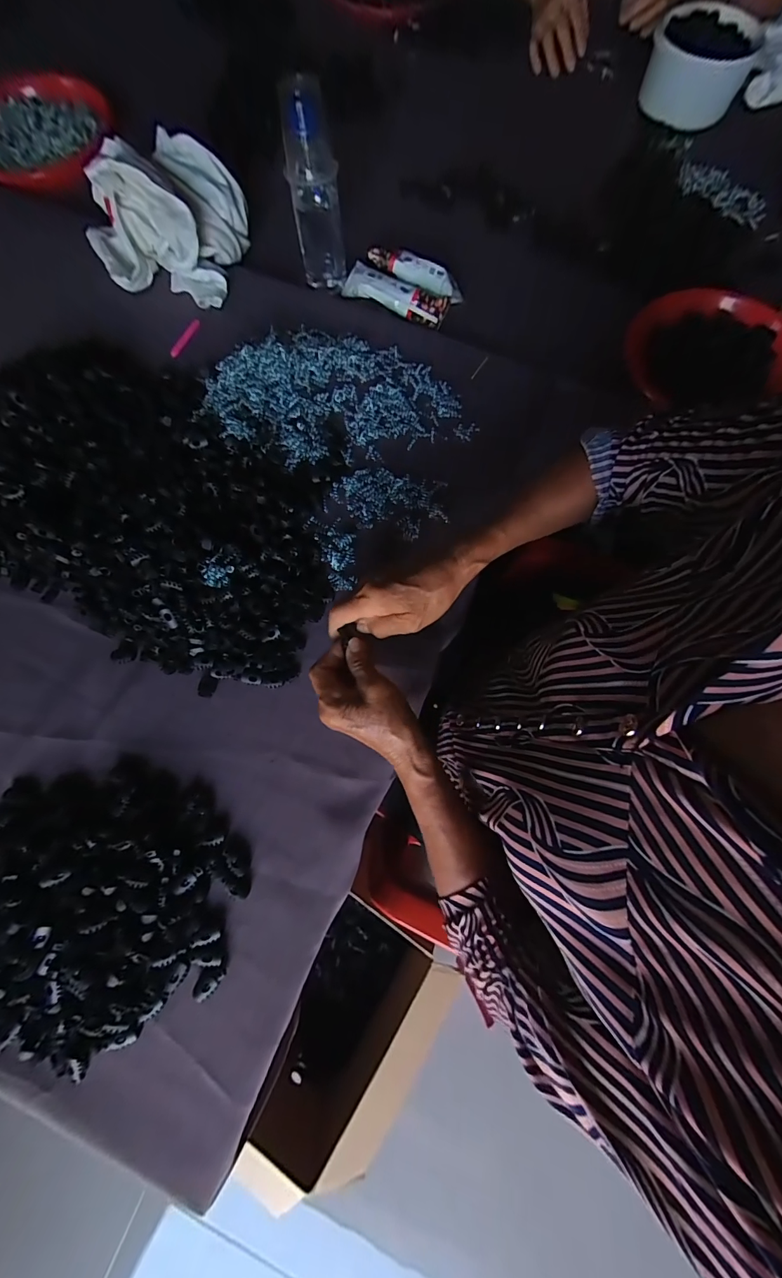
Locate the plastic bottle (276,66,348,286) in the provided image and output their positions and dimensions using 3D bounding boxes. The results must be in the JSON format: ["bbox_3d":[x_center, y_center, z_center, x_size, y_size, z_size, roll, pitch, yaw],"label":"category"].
[{"bbox_3d":[-0.095,-0.554,0.506,0.060,0.167,0.067,-9,75,-2],"label":"plastic bottle"}]

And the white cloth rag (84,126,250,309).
[{"bbox_3d":[-0.312,-0.565,0.538,0.197,0.095,0.194,10,75,3],"label":"white cloth rag"}]

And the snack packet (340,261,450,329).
[{"bbox_3d":[0.003,-0.479,0.562,0.161,0.025,0.043,25,77,7],"label":"snack packet"}]

